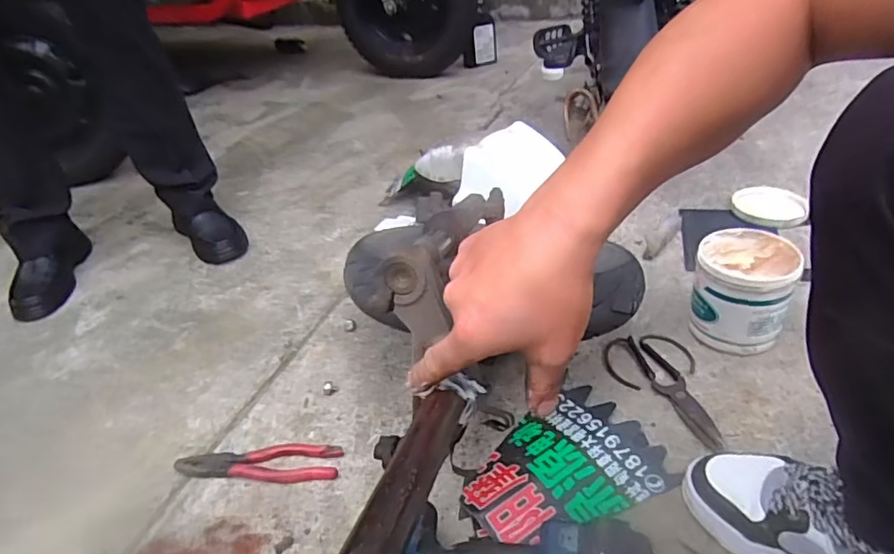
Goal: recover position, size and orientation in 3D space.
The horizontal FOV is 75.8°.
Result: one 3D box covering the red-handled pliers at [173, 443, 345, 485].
[{"bbox_3d":[-0.224,0.222,0.679,0.193,0.015,0.046,-4,36,2],"label":"red-handled pliers"}]

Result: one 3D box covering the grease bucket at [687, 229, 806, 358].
[{"bbox_3d":[0.387,0.019,0.763,0.107,0.130,0.111,-3,36,2],"label":"grease bucket"}]

